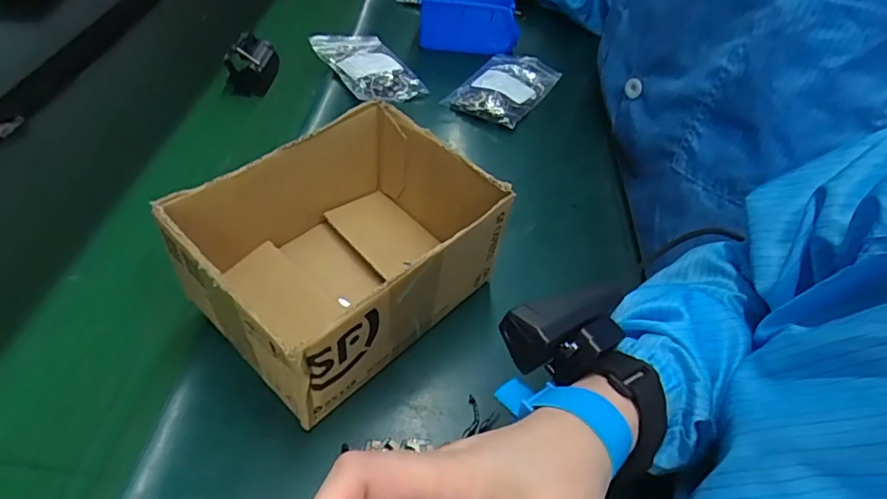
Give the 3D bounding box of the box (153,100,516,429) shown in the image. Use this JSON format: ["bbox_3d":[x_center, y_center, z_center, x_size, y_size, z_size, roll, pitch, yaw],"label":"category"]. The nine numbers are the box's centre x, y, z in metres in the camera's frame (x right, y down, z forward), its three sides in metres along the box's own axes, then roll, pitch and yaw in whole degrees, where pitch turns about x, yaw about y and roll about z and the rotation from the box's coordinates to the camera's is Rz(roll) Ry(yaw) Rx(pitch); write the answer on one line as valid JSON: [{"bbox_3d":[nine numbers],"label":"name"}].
[{"bbox_3d":[-0.071,-0.006,0.392,0.160,0.102,0.207,36,55,25],"label":"box"}]

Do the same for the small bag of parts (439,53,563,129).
[{"bbox_3d":[0.079,-0.208,0.653,0.098,0.018,0.160,26,51,19],"label":"small bag of parts"}]

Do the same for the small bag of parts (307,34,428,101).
[{"bbox_3d":[-0.097,-0.233,0.656,0.089,0.020,0.152,-22,53,-22],"label":"small bag of parts"}]

